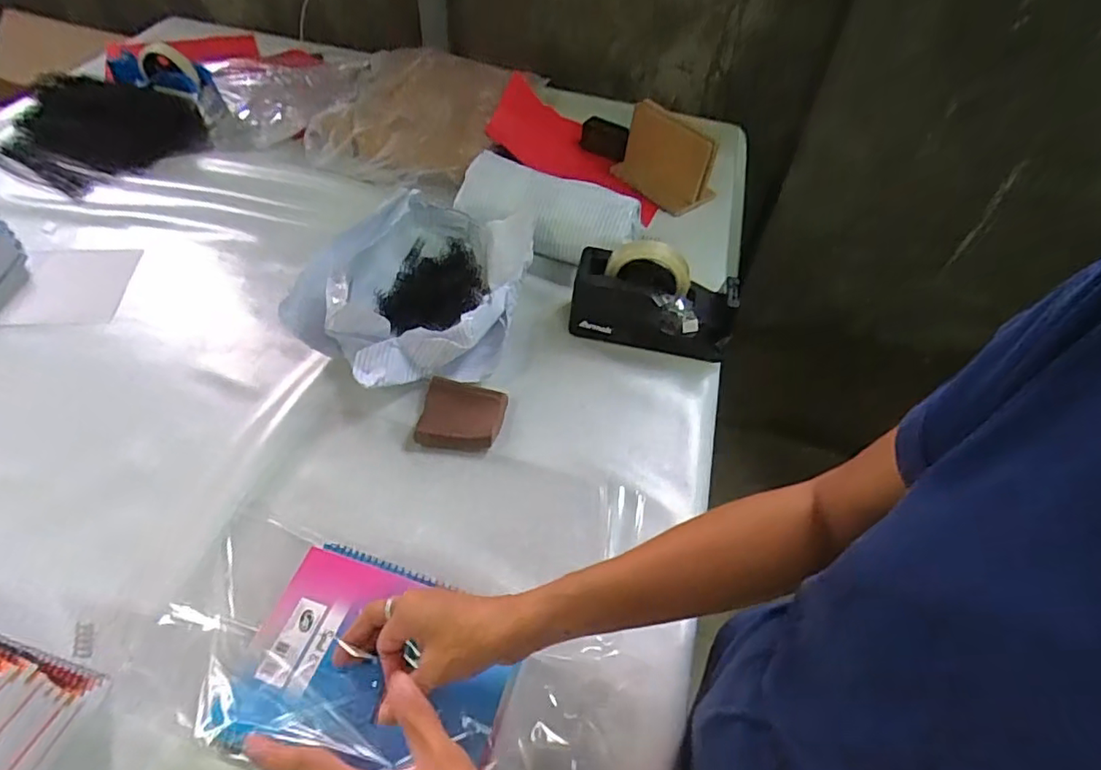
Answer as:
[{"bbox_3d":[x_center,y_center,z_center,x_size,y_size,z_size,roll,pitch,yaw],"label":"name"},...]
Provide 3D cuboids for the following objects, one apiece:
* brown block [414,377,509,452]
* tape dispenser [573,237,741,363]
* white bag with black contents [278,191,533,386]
[{"bbox_3d":[-0.098,0.032,0.648,0.088,0.019,0.084,7,50,2],"label":"brown block"},{"bbox_3d":[0.129,-0.108,0.718,0.198,0.119,0.072,10,51,5],"label":"tape dispenser"},{"bbox_3d":[-0.164,-0.119,0.717,0.239,0.100,0.291,11,51,6],"label":"white bag with black contents"}]

